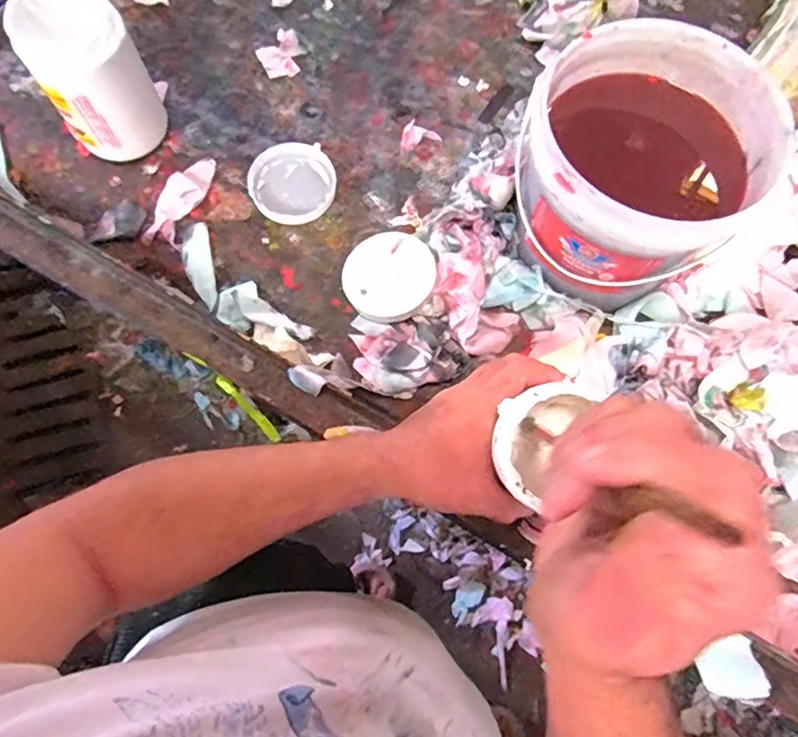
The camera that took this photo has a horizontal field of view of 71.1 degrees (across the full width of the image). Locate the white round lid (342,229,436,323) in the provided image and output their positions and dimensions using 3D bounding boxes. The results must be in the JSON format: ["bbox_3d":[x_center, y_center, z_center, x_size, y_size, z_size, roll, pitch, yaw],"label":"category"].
[{"bbox_3d":[-0.010,-0.096,0.572,0.091,0.012,0.094,-1,77,5],"label":"white round lid"}]

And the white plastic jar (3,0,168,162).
[{"bbox_3d":[-0.299,-0.285,0.556,0.095,0.157,0.080,-33,77,-11],"label":"white plastic jar"}]

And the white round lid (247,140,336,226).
[{"bbox_3d":[-0.117,-0.206,0.613,0.089,0.012,0.100,-4,73,-3],"label":"white round lid"}]

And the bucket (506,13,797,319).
[{"bbox_3d":[0.205,-0.170,0.526,0.193,0.185,0.191,1,72,-2],"label":"bucket"}]

